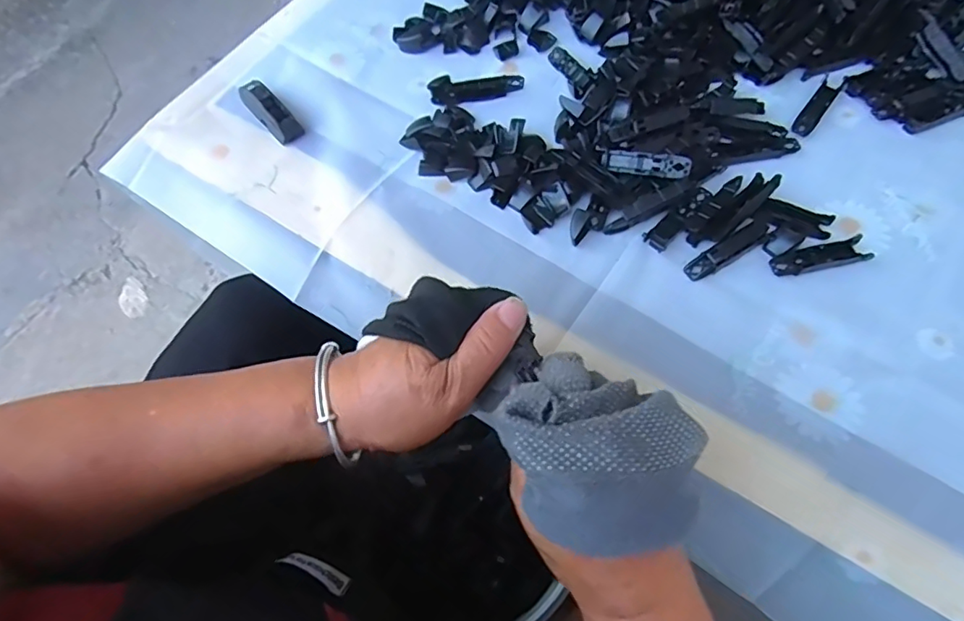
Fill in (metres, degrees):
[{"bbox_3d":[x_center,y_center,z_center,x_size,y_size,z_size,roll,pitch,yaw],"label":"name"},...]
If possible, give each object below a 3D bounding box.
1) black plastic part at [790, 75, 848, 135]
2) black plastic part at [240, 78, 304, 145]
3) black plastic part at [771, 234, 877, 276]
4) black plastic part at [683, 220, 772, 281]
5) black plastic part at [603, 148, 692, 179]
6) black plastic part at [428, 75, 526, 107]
[{"bbox_3d":[0.265,-0.161,0.429,0.016,0.004,0.067,34,71,17],"label":"black plastic part"},{"bbox_3d":[-0.180,-0.169,0.456,0.022,0.017,0.079,-39,69,-14],"label":"black plastic part"},{"bbox_3d":[0.230,-0.036,0.370,0.064,0.004,0.019,-12,65,-2],"label":"black plastic part"},{"bbox_3d":[0.170,-0.040,0.376,0.063,0.013,0.016,-32,66,2],"label":"black plastic part"},{"bbox_3d":[0.117,-0.105,0.391,0.061,0.010,0.014,13,66,23],"label":"black plastic part"},{"bbox_3d":[-0.004,-0.186,0.453,0.077,0.017,0.021,-14,65,-3],"label":"black plastic part"}]

